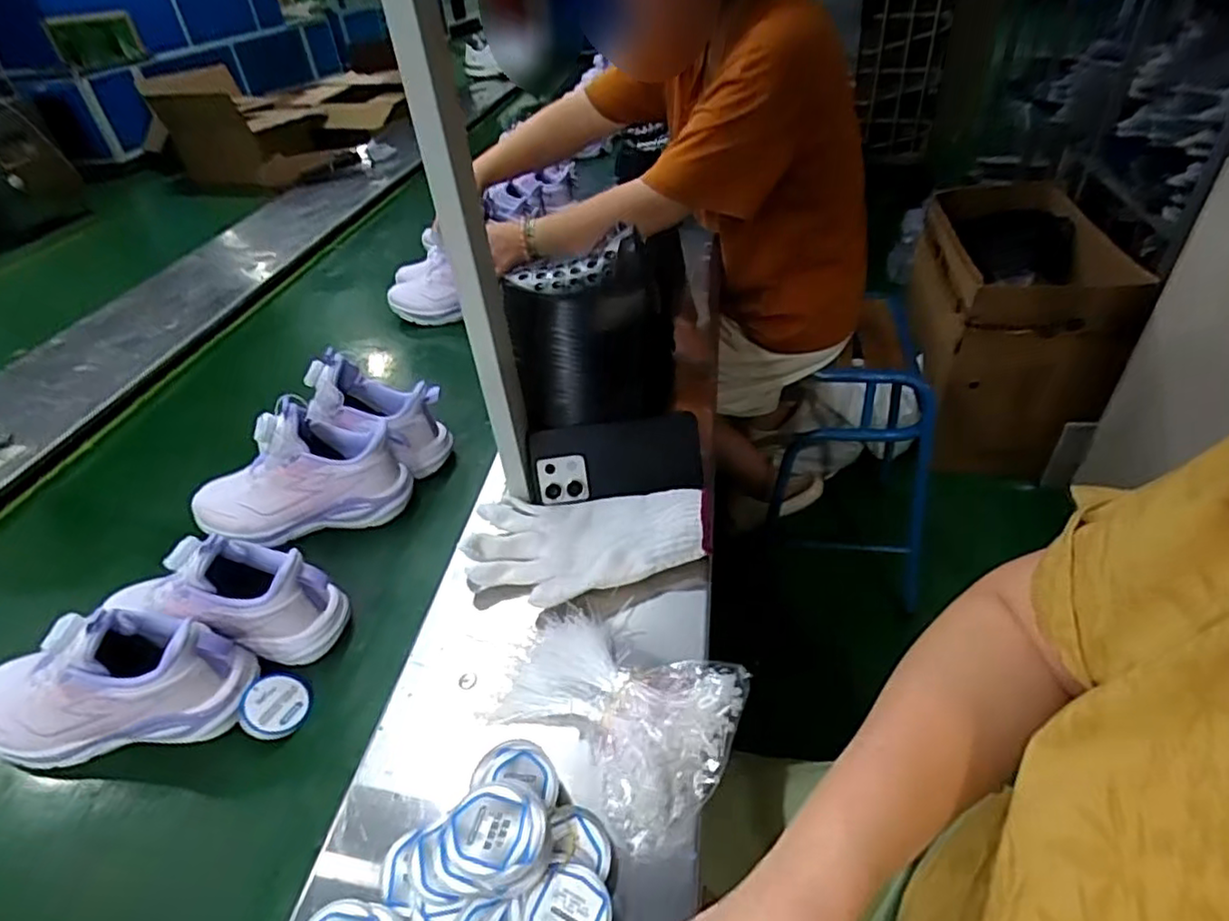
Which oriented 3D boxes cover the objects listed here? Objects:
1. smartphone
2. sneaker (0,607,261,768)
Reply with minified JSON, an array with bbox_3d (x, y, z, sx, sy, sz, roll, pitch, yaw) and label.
[{"bbox_3d":[0.001,-0.002,0.633,0.168,0.075,0.012,-8,19,-5],"label":"smartphone"},{"bbox_3d":[-0.392,0.161,0.483,0.208,0.092,0.077,0,44,-7],"label":"sneaker"}]

